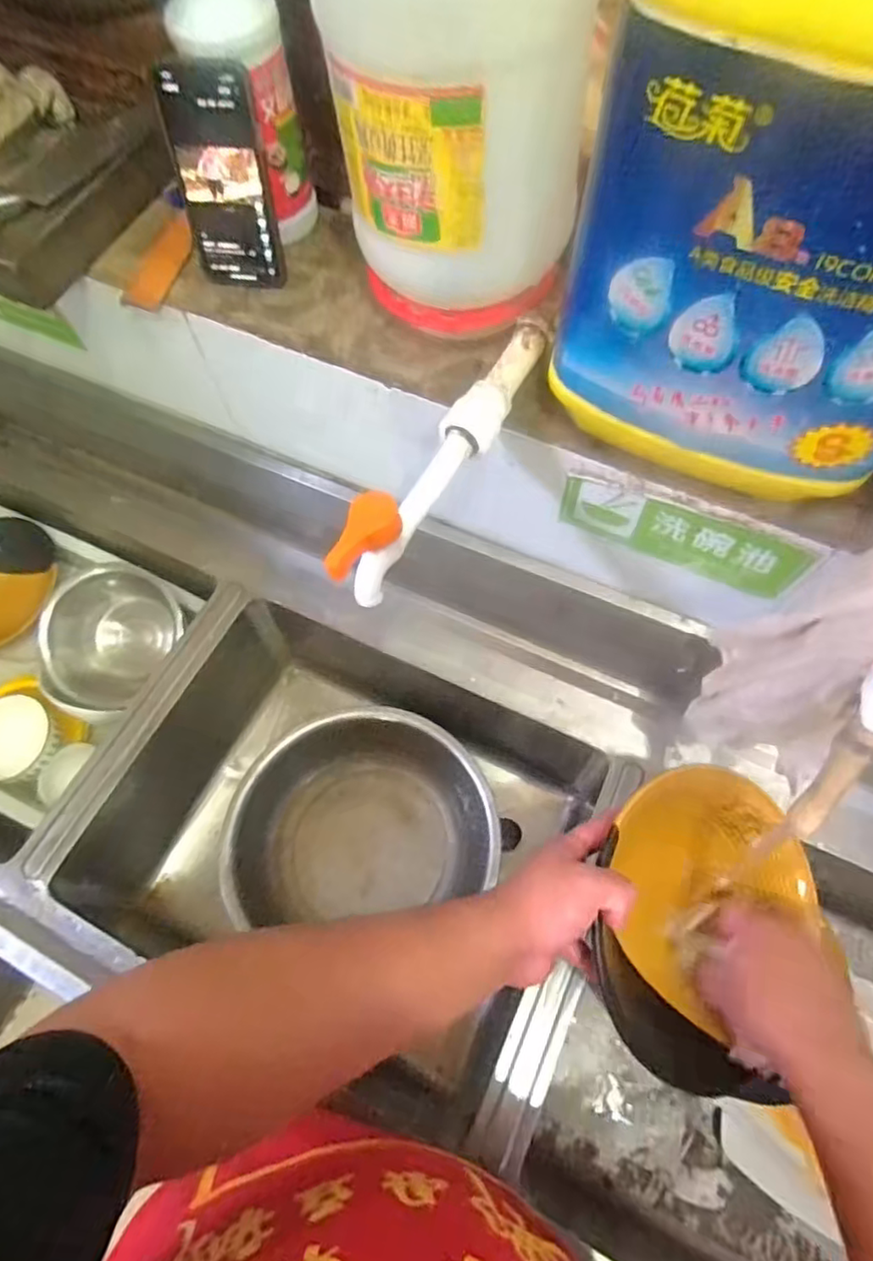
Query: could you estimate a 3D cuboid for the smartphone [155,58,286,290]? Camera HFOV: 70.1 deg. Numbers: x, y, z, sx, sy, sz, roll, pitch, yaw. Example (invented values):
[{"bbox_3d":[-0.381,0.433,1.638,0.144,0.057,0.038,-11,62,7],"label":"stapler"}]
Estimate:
[{"bbox_3d":[-0.181,-0.376,0.527,0.076,0.159,0.012,7,51,5],"label":"smartphone"}]

